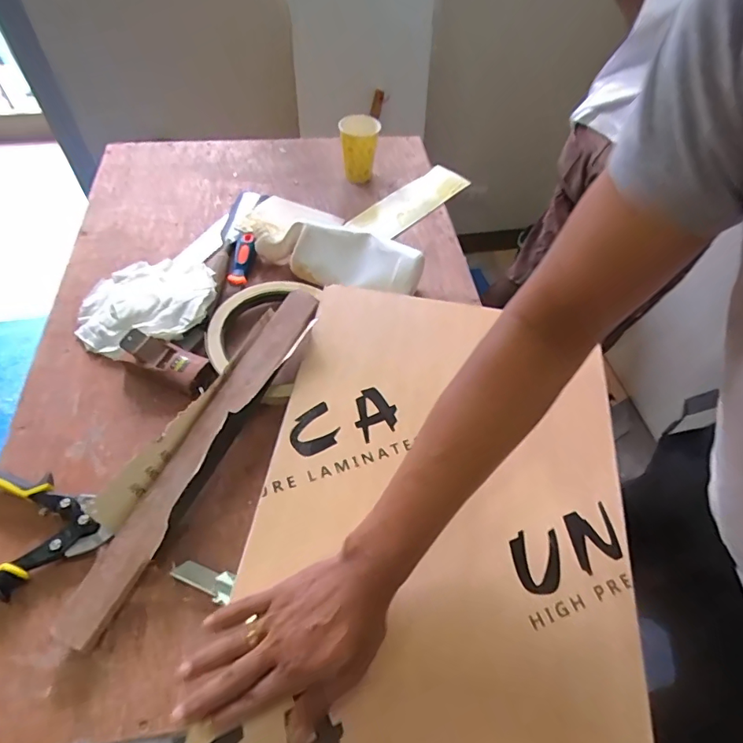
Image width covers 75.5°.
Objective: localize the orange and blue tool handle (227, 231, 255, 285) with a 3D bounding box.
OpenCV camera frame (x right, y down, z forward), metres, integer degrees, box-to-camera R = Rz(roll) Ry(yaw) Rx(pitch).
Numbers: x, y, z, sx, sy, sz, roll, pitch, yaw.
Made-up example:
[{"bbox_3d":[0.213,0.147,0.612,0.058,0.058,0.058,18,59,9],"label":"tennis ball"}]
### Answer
[{"bbox_3d":[-0.194,-0.174,0.729,0.030,0.020,0.108,3,54,-1],"label":"orange and blue tool handle"}]

